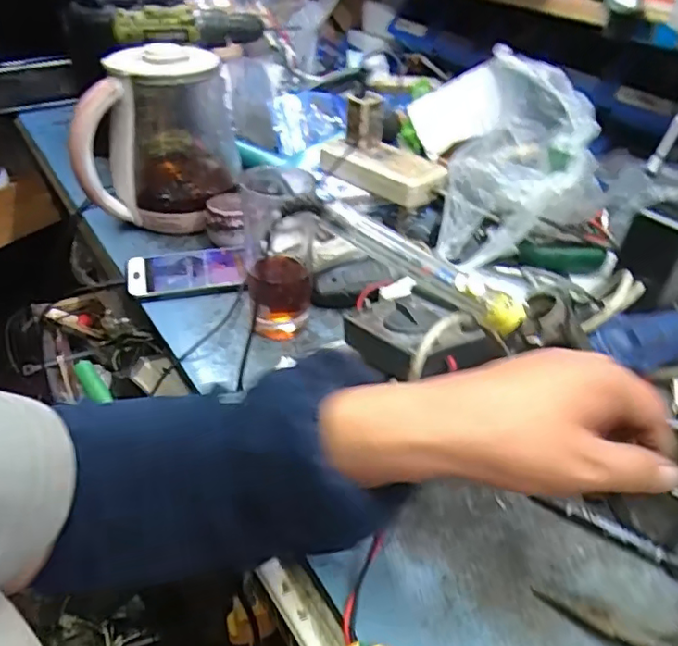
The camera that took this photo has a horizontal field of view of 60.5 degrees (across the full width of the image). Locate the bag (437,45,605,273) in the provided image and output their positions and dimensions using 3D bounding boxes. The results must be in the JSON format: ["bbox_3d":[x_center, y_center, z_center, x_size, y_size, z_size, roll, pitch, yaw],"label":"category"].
[{"bbox_3d":[0.189,-0.168,0.574,0.150,0.147,0.197,16,39,17],"label":"bag"}]

